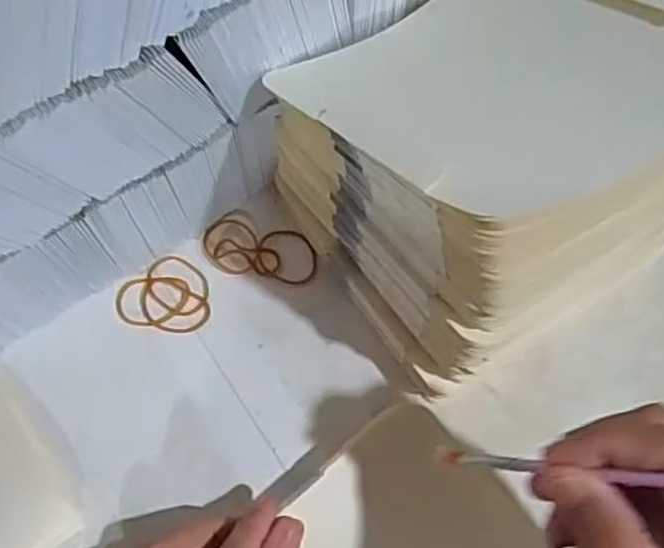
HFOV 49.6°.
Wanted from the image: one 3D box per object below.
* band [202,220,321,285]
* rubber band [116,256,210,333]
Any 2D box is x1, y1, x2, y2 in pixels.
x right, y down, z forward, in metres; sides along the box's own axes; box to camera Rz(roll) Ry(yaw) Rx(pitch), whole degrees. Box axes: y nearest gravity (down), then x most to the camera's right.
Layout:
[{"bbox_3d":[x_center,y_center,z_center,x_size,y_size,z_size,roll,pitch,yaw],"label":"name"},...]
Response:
[{"bbox_3d":[-0.043,-0.014,0.427,0.069,0.004,0.034,10,69,5],"label":"band"},{"bbox_3d":[-0.096,0.011,0.417,0.055,0.005,0.045,10,69,5],"label":"rubber band"}]

